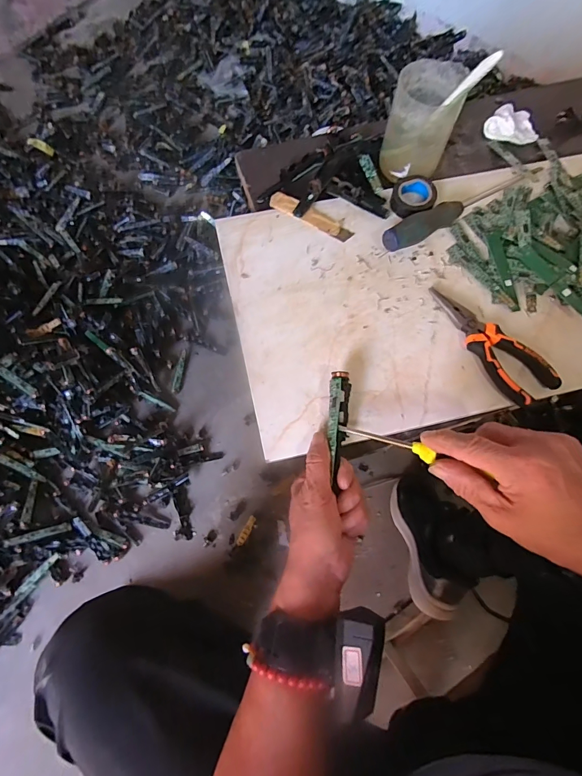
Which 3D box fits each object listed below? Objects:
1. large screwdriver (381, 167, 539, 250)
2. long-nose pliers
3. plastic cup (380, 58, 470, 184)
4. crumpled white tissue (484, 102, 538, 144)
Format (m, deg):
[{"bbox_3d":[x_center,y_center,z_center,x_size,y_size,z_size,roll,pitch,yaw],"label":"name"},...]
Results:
[{"bbox_3d":[0.214,-0.223,0.468,0.244,0.029,0.027,-31,73,-12],"label":"large screwdriver"},{"bbox_3d":[0.209,-0.052,0.417,0.053,0.015,0.154,-34,74,-13],"label":"long-nose pliers"},{"bbox_3d":[0.154,-0.312,0.461,0.075,0.098,0.081,1,69,-2],"label":"plastic cup"},{"bbox_3d":[0.310,-0.363,0.539,0.062,0.025,0.061,-36,75,-14],"label":"crumpled white tissue"}]

